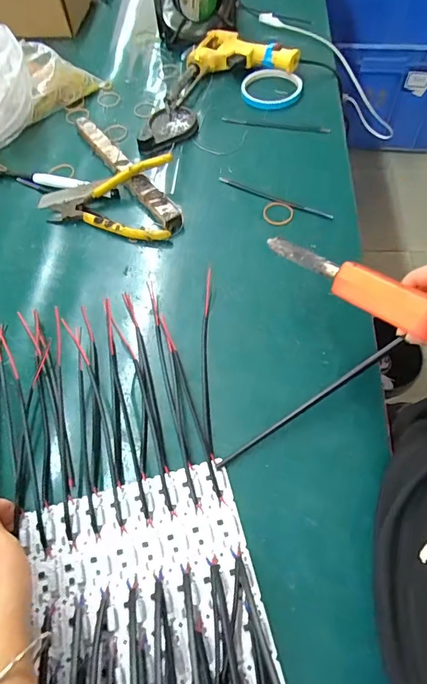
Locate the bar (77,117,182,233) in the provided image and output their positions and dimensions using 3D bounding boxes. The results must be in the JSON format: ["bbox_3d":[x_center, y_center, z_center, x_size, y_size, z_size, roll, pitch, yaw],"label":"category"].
[{"bbox_3d":[-0.107,-0.208,0.519,0.023,0.017,0.218,-34,66,-14],"label":"bar"}]

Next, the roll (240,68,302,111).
[{"bbox_3d":[0.081,-0.353,0.597,0.083,0.013,0.077,12,63,9],"label":"roll"}]

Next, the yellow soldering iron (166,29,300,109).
[{"bbox_3d":[0.010,-0.389,0.597,0.187,0.034,0.102,-21,63,-8],"label":"yellow soldering iron"}]

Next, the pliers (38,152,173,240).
[{"bbox_3d":[-0.127,-0.162,0.493,0.160,0.031,0.100,-4,62,0],"label":"pliers"}]

